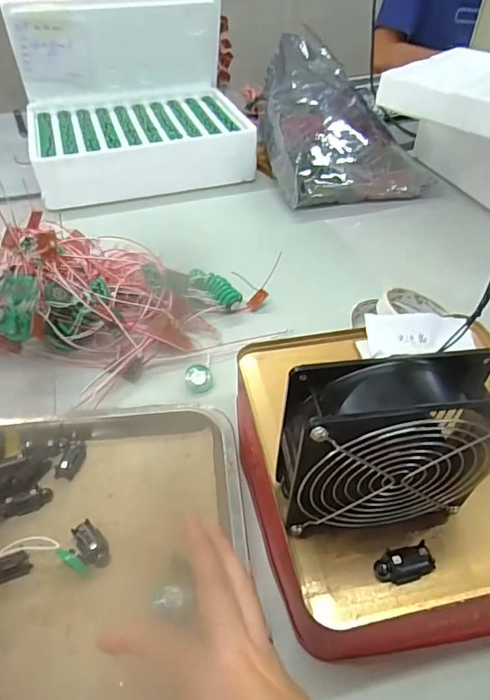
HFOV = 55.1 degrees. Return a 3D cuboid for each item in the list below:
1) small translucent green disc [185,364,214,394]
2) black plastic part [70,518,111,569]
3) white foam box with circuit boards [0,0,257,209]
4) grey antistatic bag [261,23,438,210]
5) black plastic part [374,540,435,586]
[{"bbox_3d":[-0.046,0.028,0.474,0.027,0.013,0.031,0,45,-1],"label":"small translucent green disc"},{"bbox_3d":[-0.116,0.145,0.348,0.024,0.018,0.034,-33,54,-29],"label":"black plastic part"},{"bbox_3d":[-0.181,-0.422,0.768,0.342,0.228,0.262,-13,47,-13],"label":"white foam box with circuit boards"},{"bbox_3d":[0.165,-0.399,0.811,0.259,0.147,0.387,-2,45,-2],"label":"grey antistatic bag"},{"bbox_3d":[0.098,0.131,0.287,0.035,0.015,0.016,-11,47,-12],"label":"black plastic part"}]

